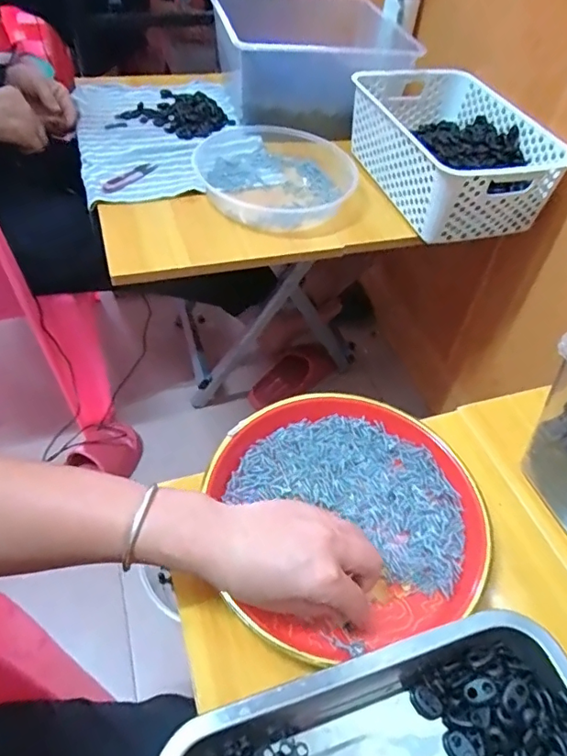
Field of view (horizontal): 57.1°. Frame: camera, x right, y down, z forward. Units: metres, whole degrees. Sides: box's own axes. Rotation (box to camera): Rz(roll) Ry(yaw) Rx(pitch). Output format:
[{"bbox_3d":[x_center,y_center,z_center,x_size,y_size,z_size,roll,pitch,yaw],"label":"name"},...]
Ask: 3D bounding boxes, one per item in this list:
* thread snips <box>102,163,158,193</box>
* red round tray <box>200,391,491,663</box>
[{"bbox_3d":[-0.226,-0.296,0.764,0.023,0.010,0.104,22,51,15],"label":"thread snips"},{"bbox_3d":[0.053,0.101,0.425,0.205,0.034,0.207,0,48,-1],"label":"red round tray"}]

